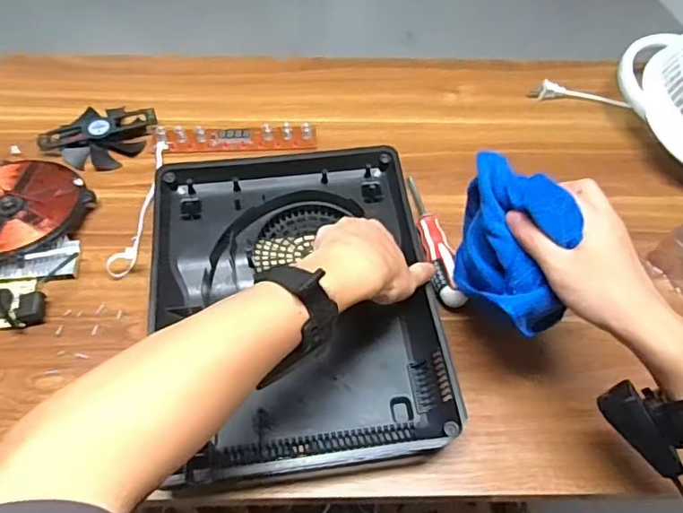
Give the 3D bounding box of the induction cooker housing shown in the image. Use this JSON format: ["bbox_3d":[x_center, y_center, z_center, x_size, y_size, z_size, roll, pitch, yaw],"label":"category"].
[{"bbox_3d":[-0.048,0.035,0.574,0.277,0.056,0.342,-4,57,-5],"label":"induction cooker housing"}]

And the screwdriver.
[{"bbox_3d":[0.100,-0.023,0.618,0.027,0.034,0.179,-6,58,-7],"label":"screwdriver"}]

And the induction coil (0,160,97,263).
[{"bbox_3d":[-0.372,-0.052,0.628,0.149,0.025,0.150,1,57,-2],"label":"induction coil"}]

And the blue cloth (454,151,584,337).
[{"bbox_3d":[0.139,-0.010,0.454,0.076,0.097,0.112,5,57,1],"label":"blue cloth"}]

